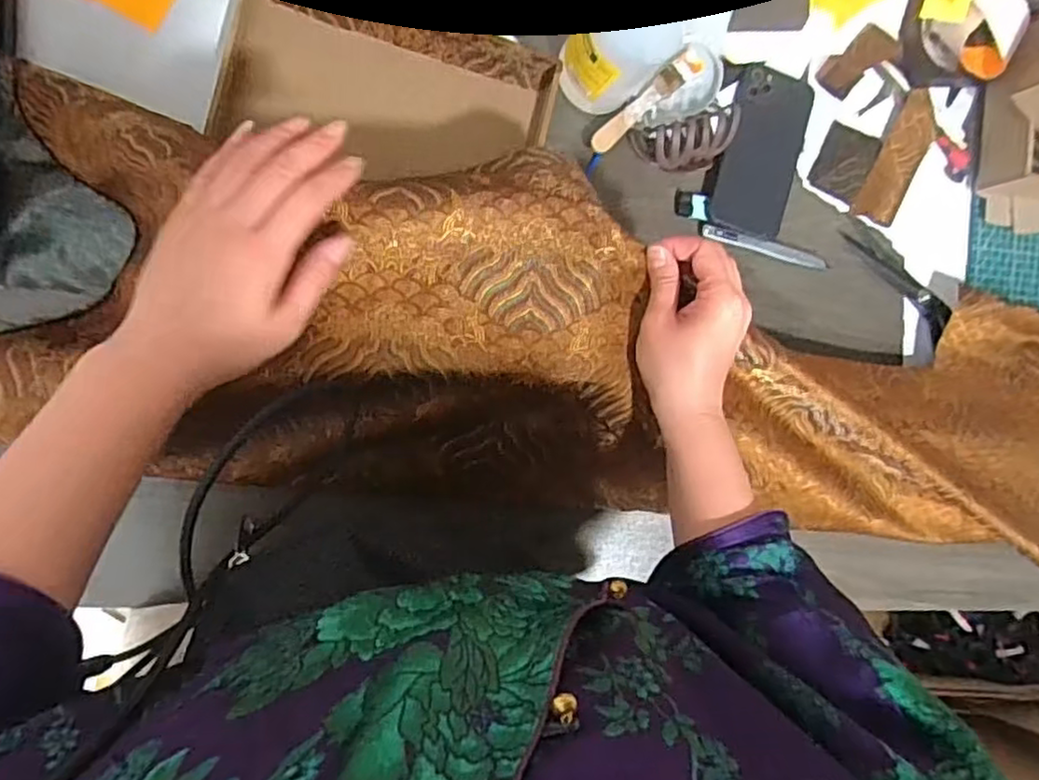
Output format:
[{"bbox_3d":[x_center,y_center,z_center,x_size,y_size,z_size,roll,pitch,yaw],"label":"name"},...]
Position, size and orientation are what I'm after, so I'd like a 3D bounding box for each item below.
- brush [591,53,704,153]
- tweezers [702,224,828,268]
[{"bbox_3d":[0.119,-0.273,0.643,0.134,0.016,0.022,-42,96,-7],"label":"brush"},{"bbox_3d":[0.248,-0.146,0.687,0.133,0.012,0.016,15,87,-9],"label":"tweezers"}]

